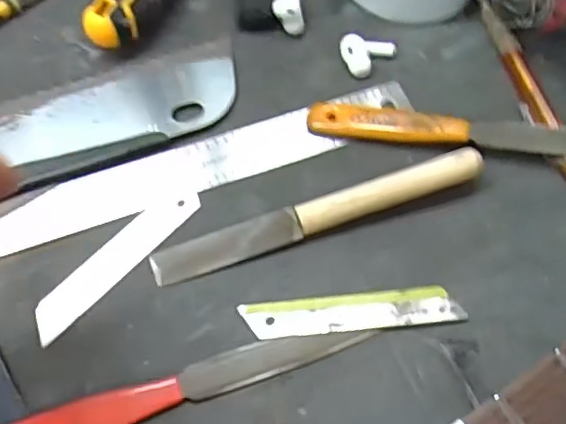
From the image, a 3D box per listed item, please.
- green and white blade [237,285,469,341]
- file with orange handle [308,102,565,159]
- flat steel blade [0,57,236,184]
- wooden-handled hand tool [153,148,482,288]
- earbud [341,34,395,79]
[{"bbox_3d":[0.033,0.047,0.280,0.102,0.004,0.018,-5,65,-4],"label":"green and white blade"},{"bbox_3d":[0.107,-0.044,0.321,0.183,0.018,0.023,6,65,1],"label":"file with orange handle"},{"bbox_3d":[-0.093,-0.054,0.323,0.141,0.010,0.053,-20,67,-11],"label":"flat steel blade"},{"bbox_3d":[0.018,0.000,0.294,0.167,0.020,0.018,-17,67,-10],"label":"wooden-handled hand tool"},{"bbox_3d":[0.048,-0.094,0.345,0.030,0.014,0.023,-40,72,-18],"label":"earbud"}]

